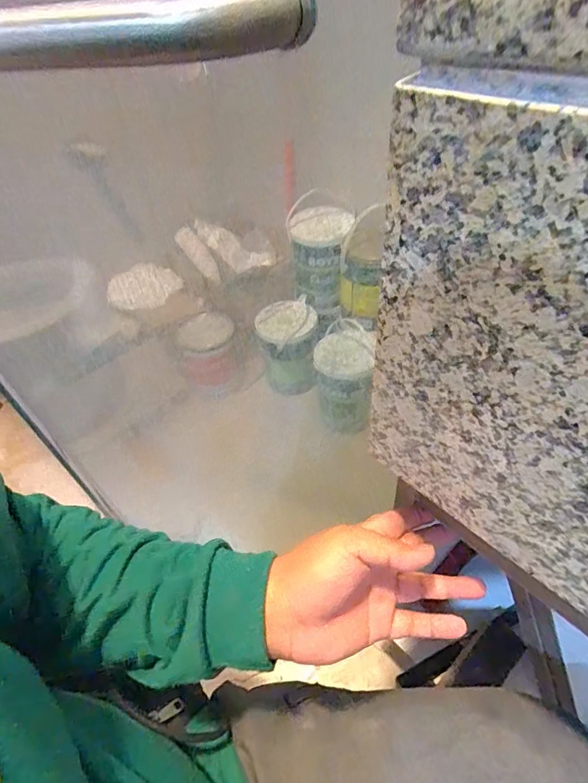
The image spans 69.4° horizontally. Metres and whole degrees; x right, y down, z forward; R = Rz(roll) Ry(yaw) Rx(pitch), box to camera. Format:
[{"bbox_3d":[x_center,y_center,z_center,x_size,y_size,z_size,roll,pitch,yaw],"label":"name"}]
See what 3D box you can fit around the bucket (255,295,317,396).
[{"bbox_3d":[-0.014,-0.126,1.216,0.157,0.208,0.172,-3,46,4],"label":"bucket"}]

